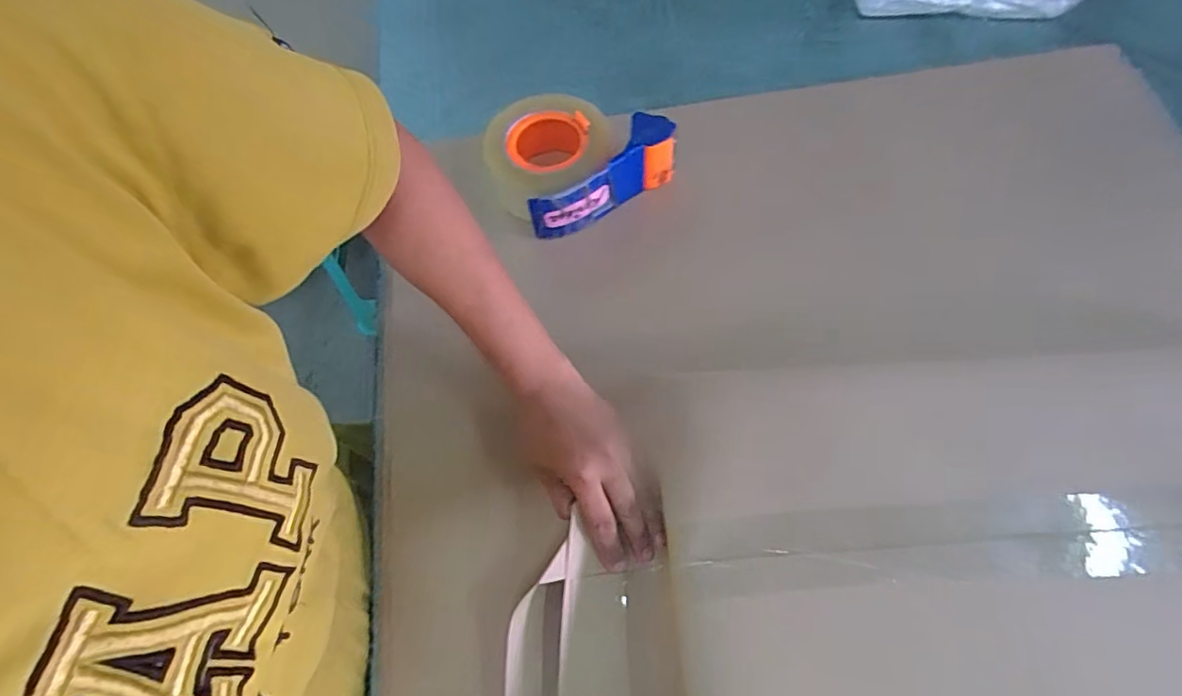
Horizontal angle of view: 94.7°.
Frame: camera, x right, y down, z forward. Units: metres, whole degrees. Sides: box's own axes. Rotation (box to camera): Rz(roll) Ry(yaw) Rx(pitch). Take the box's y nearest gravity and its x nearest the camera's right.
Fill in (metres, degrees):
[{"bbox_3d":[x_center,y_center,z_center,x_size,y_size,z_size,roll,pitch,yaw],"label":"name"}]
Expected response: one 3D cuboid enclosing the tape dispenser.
[{"bbox_3d":[-0.018,-0.179,0.515,0.156,0.066,0.127,-32,68,-10],"label":"tape dispenser"}]

